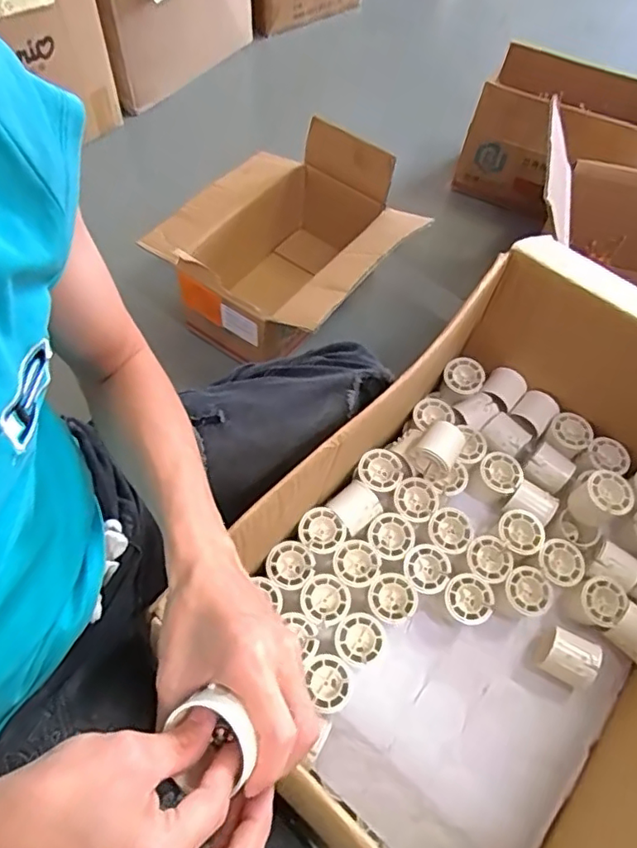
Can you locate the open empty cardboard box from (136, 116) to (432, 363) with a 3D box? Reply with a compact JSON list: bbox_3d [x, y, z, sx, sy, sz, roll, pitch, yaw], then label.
[{"bbox_3d":[-0.065,-0.334,1.100,0.398,0.243,0.402,35,64,15],"label":"open empty cardboard box"}]

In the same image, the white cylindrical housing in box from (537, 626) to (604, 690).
[{"bbox_3d":[0.285,0.269,0.654,0.055,0.048,0.047,25,61,10],"label":"white cylindrical housing in box"}]

